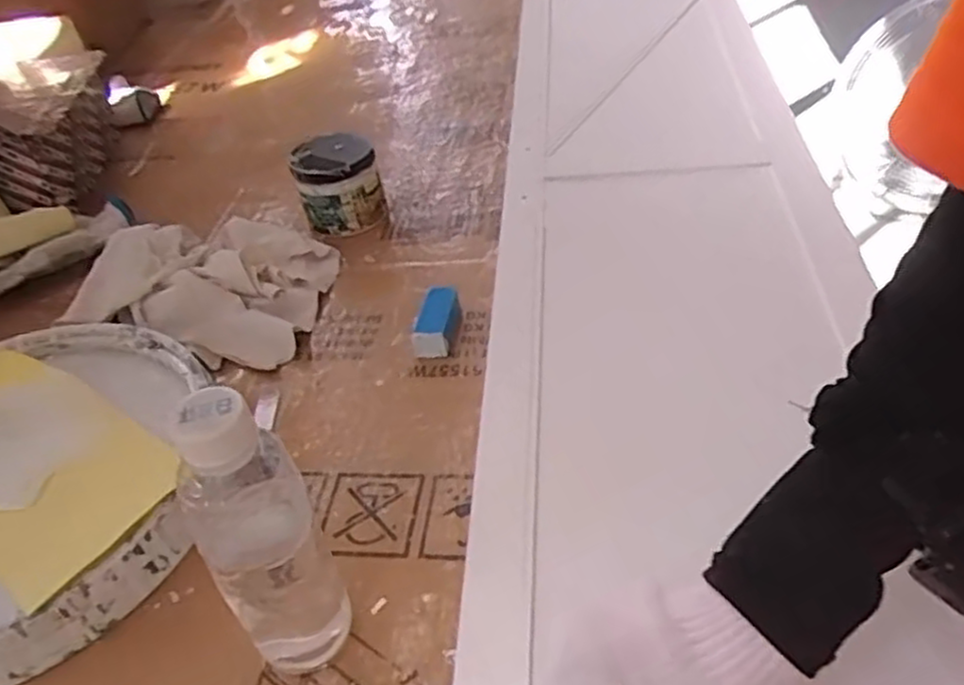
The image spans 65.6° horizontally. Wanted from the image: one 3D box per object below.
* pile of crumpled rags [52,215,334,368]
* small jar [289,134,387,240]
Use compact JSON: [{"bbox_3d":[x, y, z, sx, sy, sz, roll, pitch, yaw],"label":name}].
[{"bbox_3d":[-0.249,-0.055,0.672,0.204,0.055,0.159,1,42,10],"label":"pile of crumpled rags"},{"bbox_3d":[-0.142,-0.156,0.746,0.078,0.078,0.072,-4,41,4],"label":"small jar"}]

